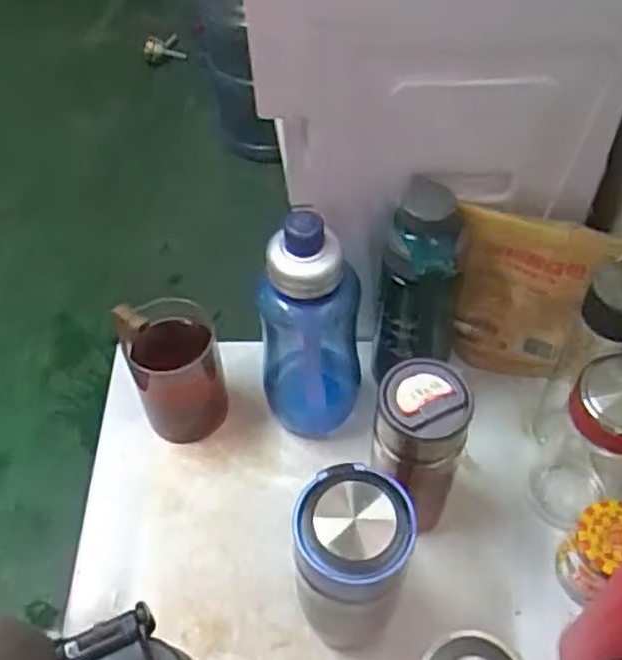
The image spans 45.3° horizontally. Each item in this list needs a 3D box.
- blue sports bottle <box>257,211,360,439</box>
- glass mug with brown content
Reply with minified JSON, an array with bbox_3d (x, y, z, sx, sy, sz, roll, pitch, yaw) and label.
[{"bbox_3d":[-0.002,0.001,0.619,0.087,0.241,0.103,-6,55,-1],"label":"blue sports bottle"},{"bbox_3d":[-0.122,0.037,0.673,0.078,0.119,0.094,-18,56,-10],"label":"glass mug with brown content"}]

